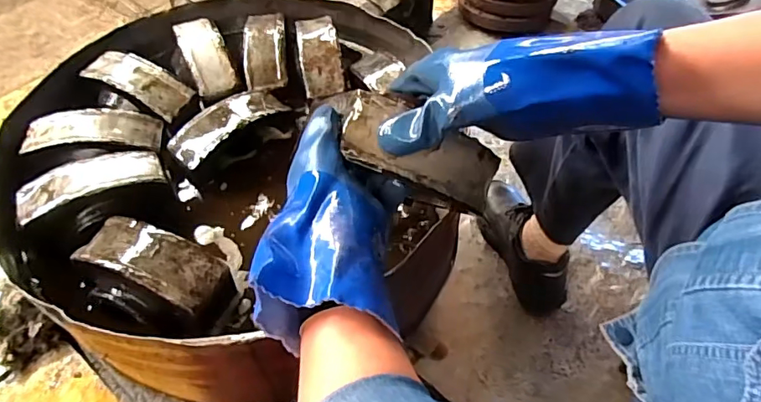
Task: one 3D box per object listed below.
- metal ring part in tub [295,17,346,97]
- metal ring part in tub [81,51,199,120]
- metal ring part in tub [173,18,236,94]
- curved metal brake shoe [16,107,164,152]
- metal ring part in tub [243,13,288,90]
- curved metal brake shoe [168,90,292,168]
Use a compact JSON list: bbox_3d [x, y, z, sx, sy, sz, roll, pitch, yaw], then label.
[{"bbox_3d":[-0.090,-0.222,0.746,0.060,0.034,0.162,-8,53,-8],"label":"metal ring part in tub"},{"bbox_3d":[-0.338,-0.167,0.709,0.150,0.029,0.057,23,56,16],"label":"metal ring part in tub"},{"bbox_3d":[-0.261,-0.219,0.753,0.056,0.035,0.156,-21,56,-16],"label":"metal ring part in tub"},{"bbox_3d":[-0.372,-0.090,0.652,0.162,0.029,0.056,-4,53,-4],"label":"curved metal brake shoe"},{"bbox_3d":[-0.172,-0.230,0.757,0.060,0.032,0.158,-5,53,-6],"label":"metal ring part in tub"},{"bbox_3d":[-0.200,-0.106,0.668,0.161,0.034,0.061,-35,61,-25],"label":"curved metal brake shoe"}]

